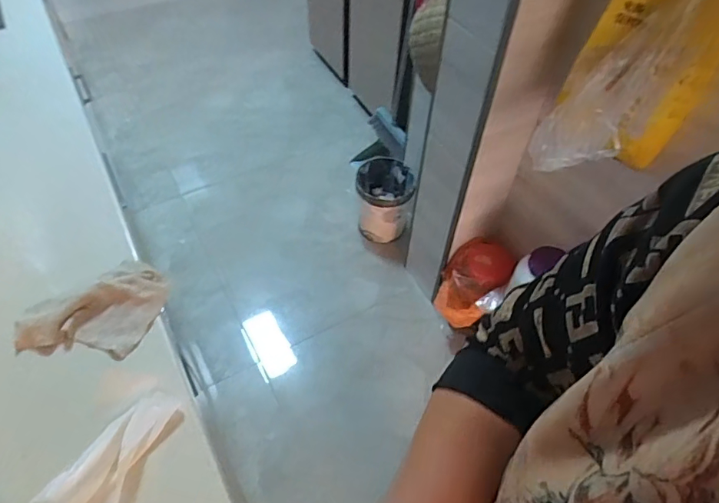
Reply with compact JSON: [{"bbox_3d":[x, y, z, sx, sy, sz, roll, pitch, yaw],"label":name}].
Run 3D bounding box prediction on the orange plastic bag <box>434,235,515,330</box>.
[{"bbox_3d":[0.328,0.095,1.448,0.182,0.226,0.210,35,59,23],"label":"orange plastic bag"}]

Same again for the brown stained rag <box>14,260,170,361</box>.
[{"bbox_3d":[-0.361,0.073,0.670,0.168,0.030,0.141,4,52,2],"label":"brown stained rag"}]

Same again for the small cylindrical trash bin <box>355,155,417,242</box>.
[{"bbox_3d":[0.087,-0.167,1.761,0.194,0.278,0.197,1,52,-1],"label":"small cylindrical trash bin"}]

